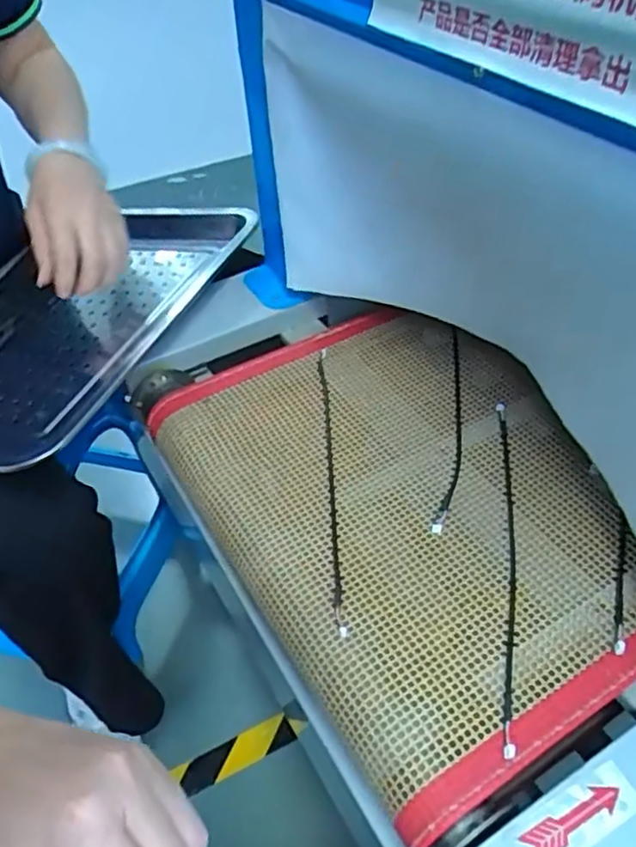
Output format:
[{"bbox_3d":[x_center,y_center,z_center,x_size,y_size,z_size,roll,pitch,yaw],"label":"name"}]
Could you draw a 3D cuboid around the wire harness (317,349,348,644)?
[{"bbox_3d":[0.009,0.036,0.524,0.007,0.006,0.279,-4,47,0],"label":"wire harness"}]

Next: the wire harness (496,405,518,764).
[{"bbox_3d":[0.133,0.089,0.467,0.014,0.016,0.279,5,48,9],"label":"wire harness"}]

